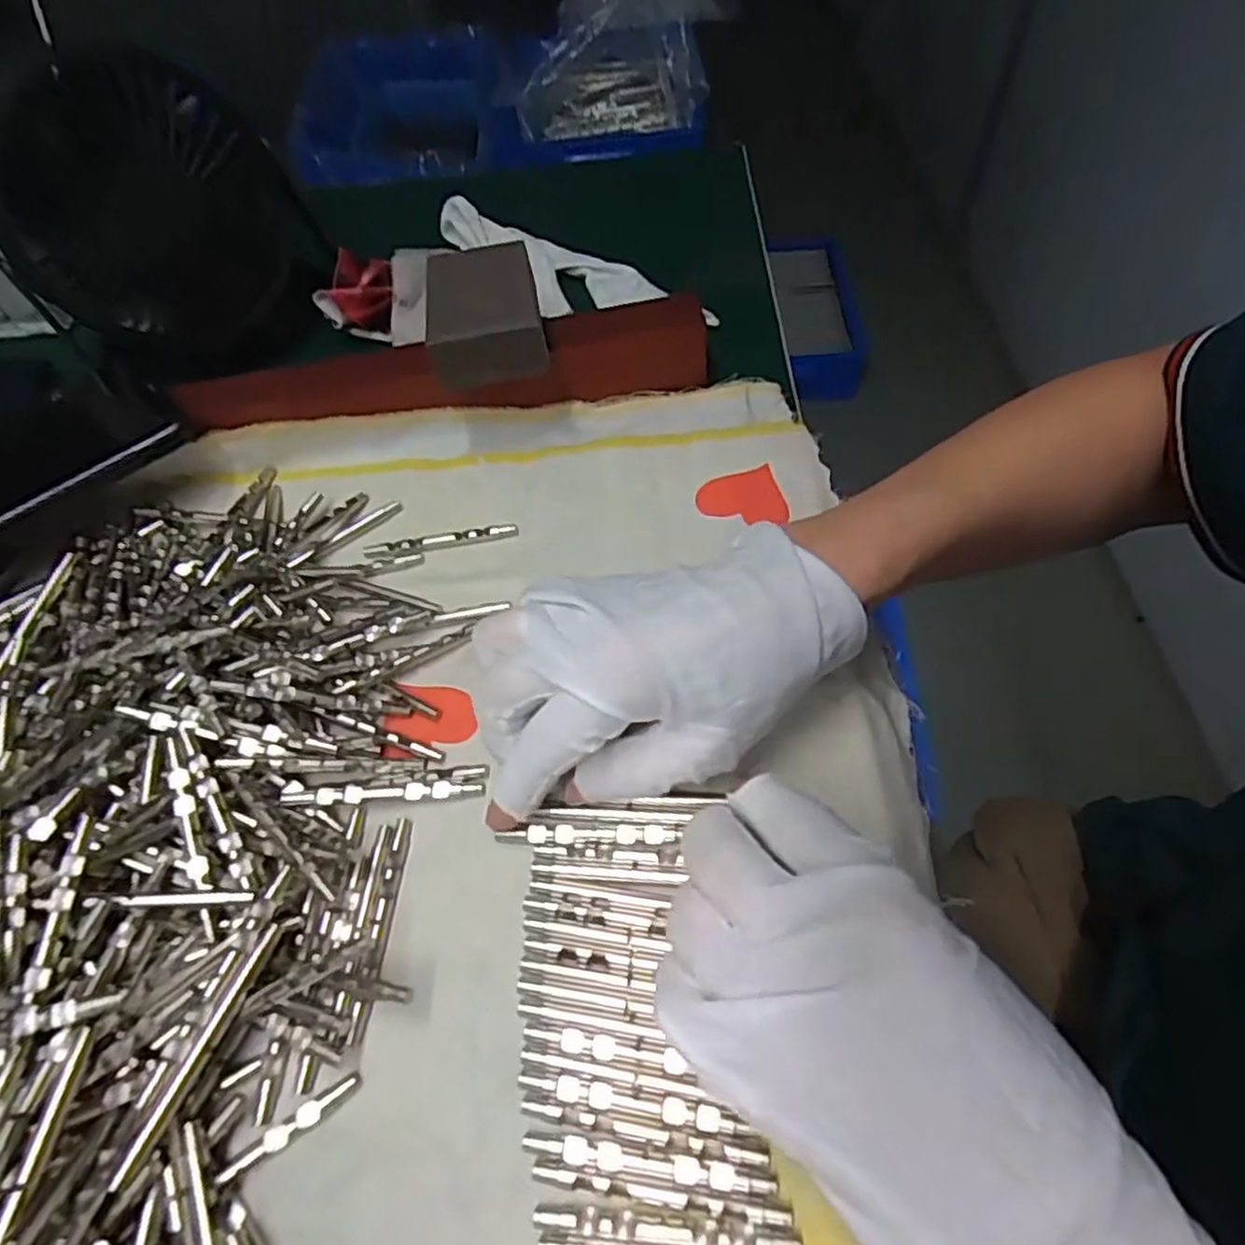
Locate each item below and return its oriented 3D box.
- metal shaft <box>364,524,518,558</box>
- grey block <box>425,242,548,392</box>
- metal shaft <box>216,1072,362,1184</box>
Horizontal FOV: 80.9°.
[{"bbox_3d":[-0.081,-0.037,0.325,0.068,0.004,0.008,-10,57,-1],"label":"metal shaft"},{"bbox_3d":[-0.063,-0.141,0.332,0.048,0.026,0.077,-12,56,-3],"label":"grey block"},{"bbox_3d":[-0.095,0.144,0.209,0.040,0.005,0.006,-31,60,-14],"label":"metal shaft"}]

